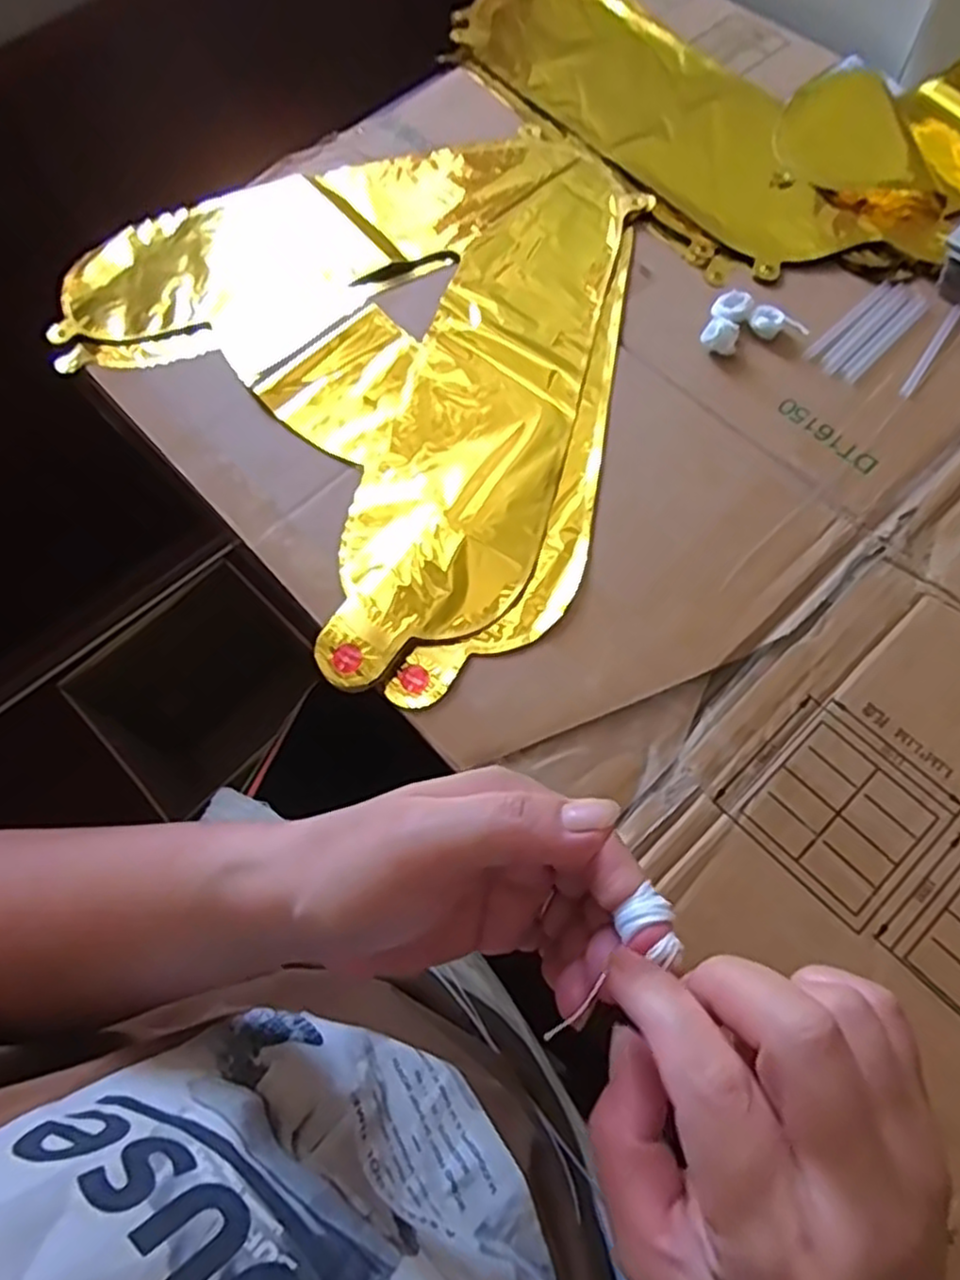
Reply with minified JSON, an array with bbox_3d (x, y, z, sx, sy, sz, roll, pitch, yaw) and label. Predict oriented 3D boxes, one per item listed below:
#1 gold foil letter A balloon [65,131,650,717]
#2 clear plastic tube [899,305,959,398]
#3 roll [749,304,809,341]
[{"bbox_3d":[-0.043,-0.200,0.466,0.341,0.009,0.403,-40,70,-13],"label":"gold foil letter A balloon"},{"bbox_3d":[0.270,-0.173,0.443,0.007,0.004,0.082,33,73,16],"label":"clear plastic tube"},{"bbox_3d":[0.178,-0.187,0.445,0.032,0.014,0.013,31,72,15],"label":"roll"}]

